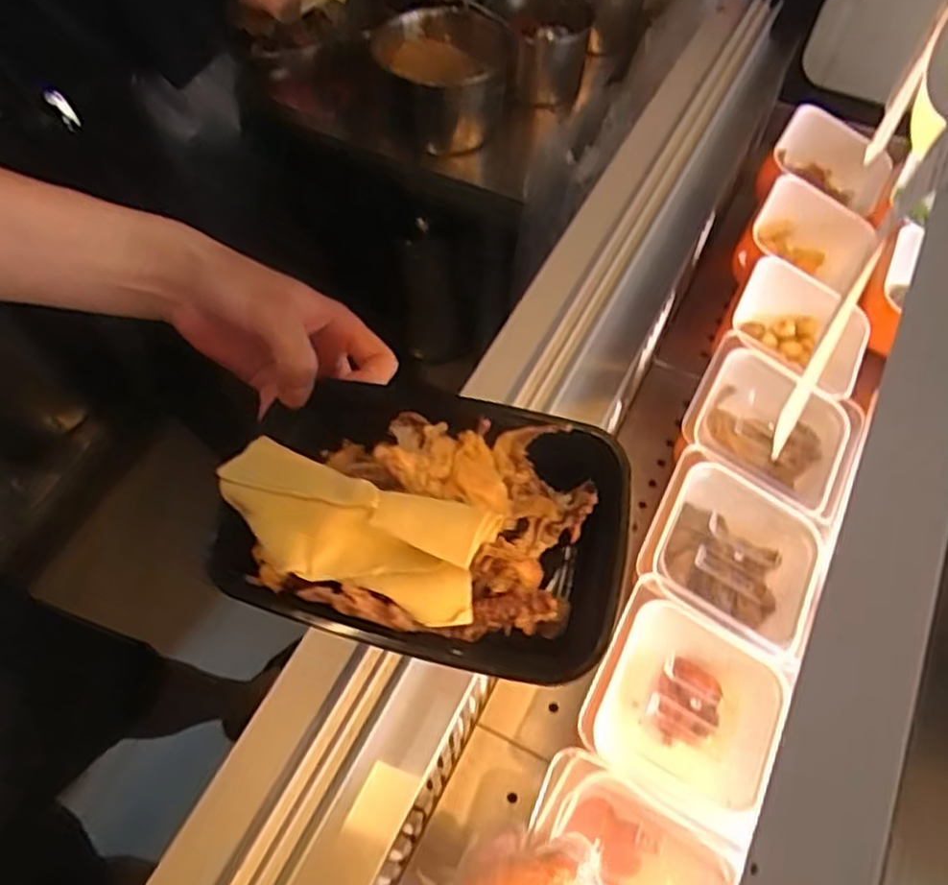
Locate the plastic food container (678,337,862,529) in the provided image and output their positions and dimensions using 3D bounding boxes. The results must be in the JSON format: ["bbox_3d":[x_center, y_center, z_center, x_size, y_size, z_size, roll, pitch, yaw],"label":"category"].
[{"bbox_3d":[0.311,-0.014,0.795,0.154,0.091,0.171,25,63,14],"label":"plastic food container"}]

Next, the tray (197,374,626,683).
[{"bbox_3d":[-0.025,0.041,0.387,0.202,0.062,0.138,13,60,7],"label":"tray"}]

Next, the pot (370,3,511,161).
[{"bbox_3d":[-0.046,-0.513,1.051,0.183,0.127,0.166,2,60,1],"label":"pot"}]

